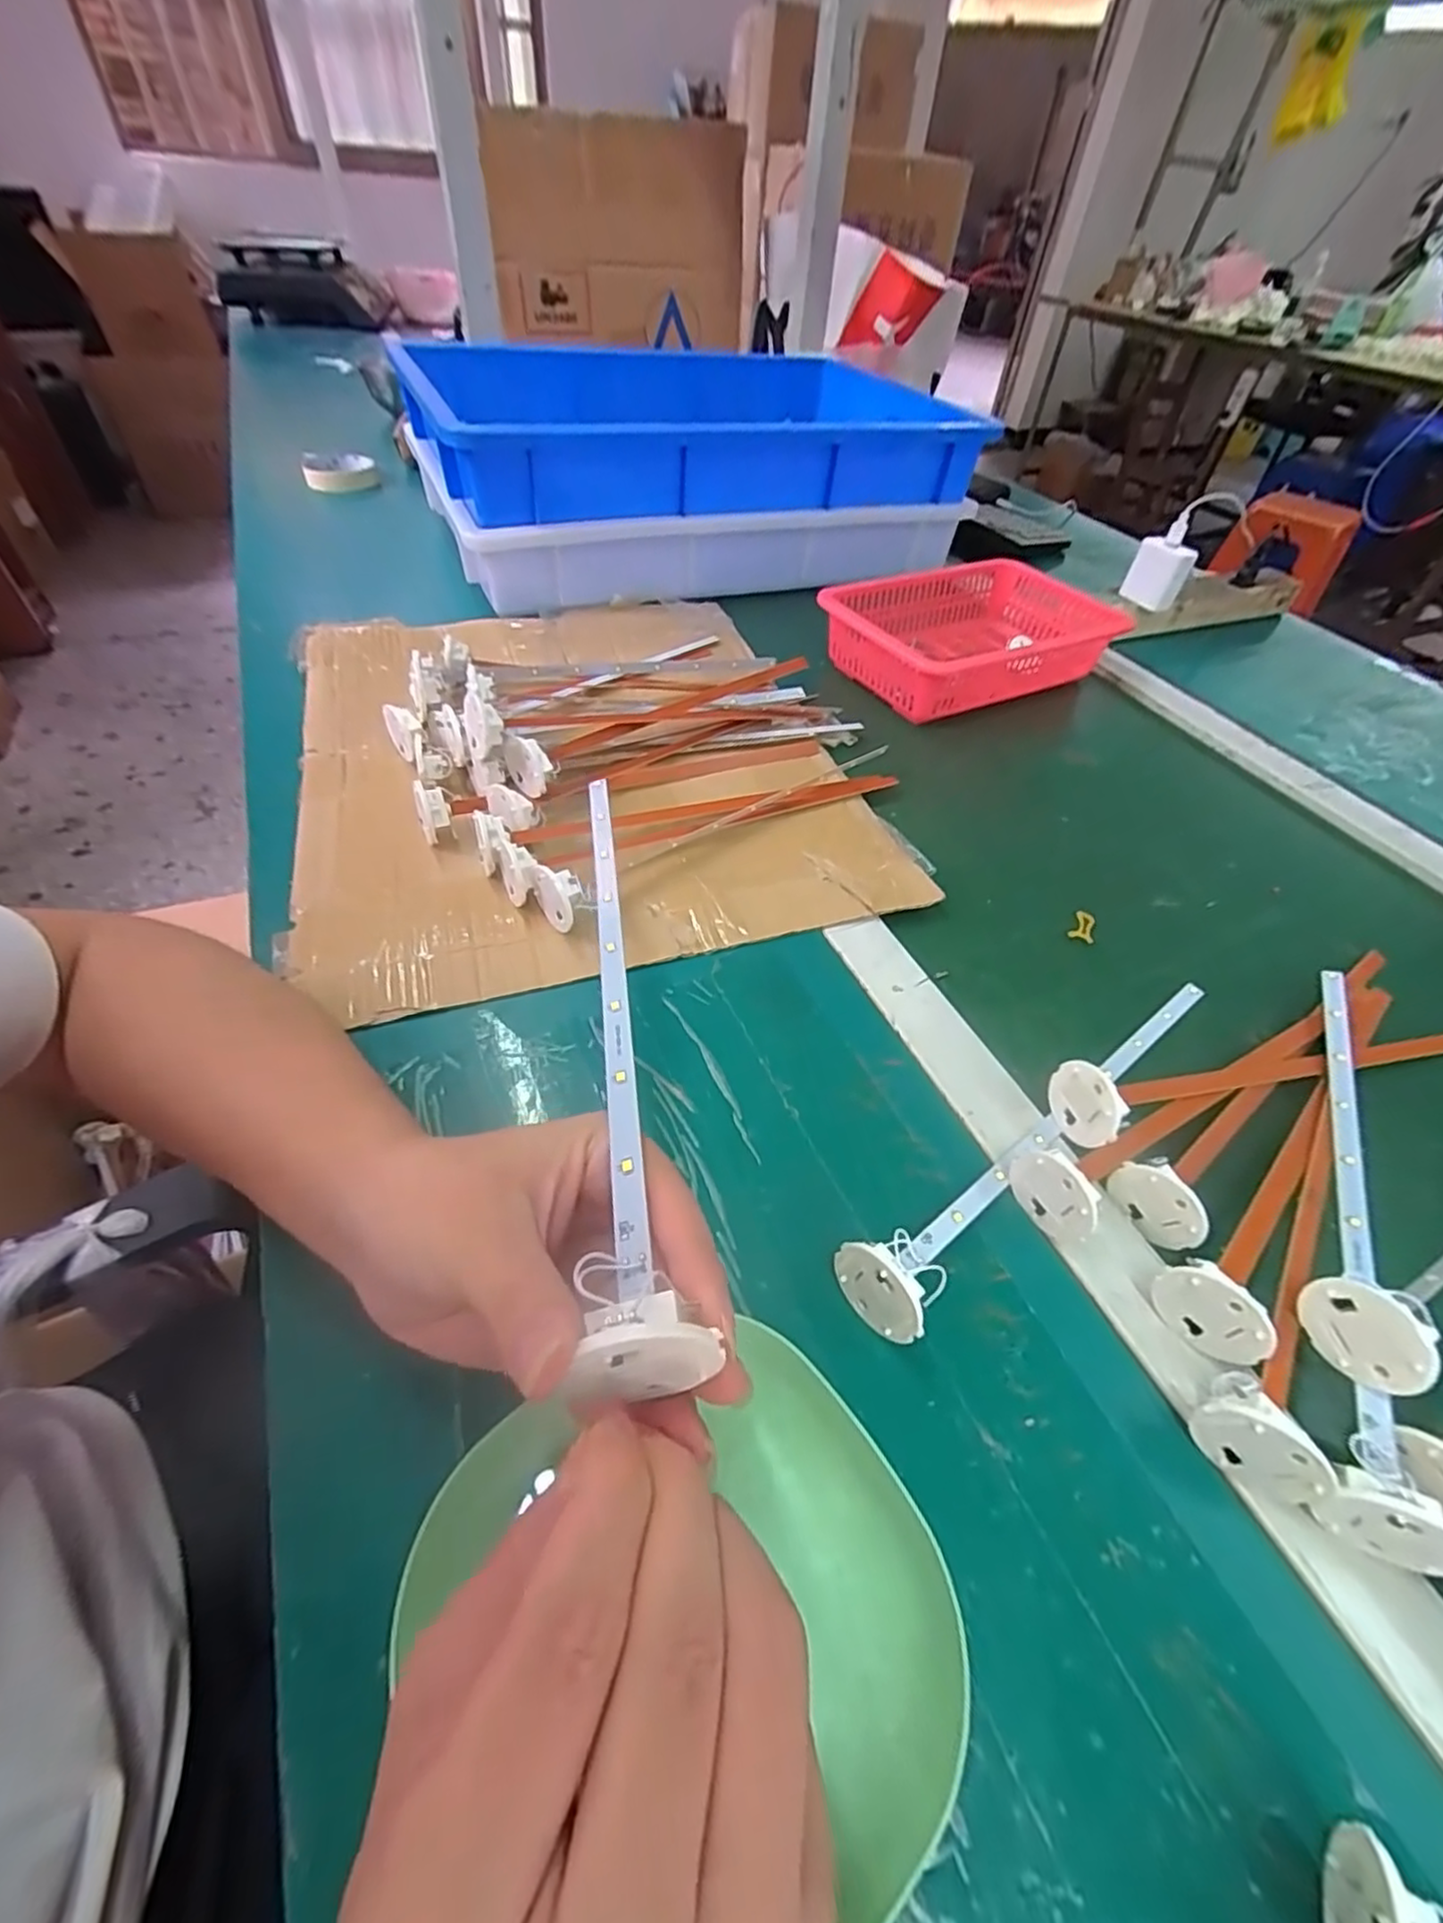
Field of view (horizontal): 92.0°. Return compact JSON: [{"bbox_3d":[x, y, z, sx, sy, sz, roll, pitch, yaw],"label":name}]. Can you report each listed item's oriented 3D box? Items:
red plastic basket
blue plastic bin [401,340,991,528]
[{"bbox_3d":[0.228,-0.300,0.644,0.254,0.060,0.165,-20,54,-22],"label":"red plastic basket"},{"bbox_3d":[-0.032,-0.602,0.782,0.585,0.099,0.428,-15,52,-19],"label":"blue plastic bin"}]

